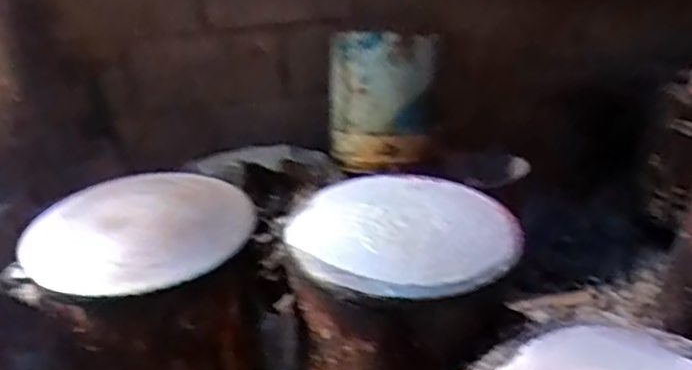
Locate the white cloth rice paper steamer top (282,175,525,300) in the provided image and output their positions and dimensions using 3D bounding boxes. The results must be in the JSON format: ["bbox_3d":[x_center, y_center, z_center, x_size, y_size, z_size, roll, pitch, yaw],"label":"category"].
[{"bbox_3d":[0.099,0.074,1.022,0.322,0.043,0.337,1,29,0],"label":"white cloth rice paper steamer top"}]

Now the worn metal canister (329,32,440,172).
[{"bbox_3d":[0.078,-0.202,1.476,0.240,0.318,0.240,2,29,2],"label":"worn metal canister"}]

